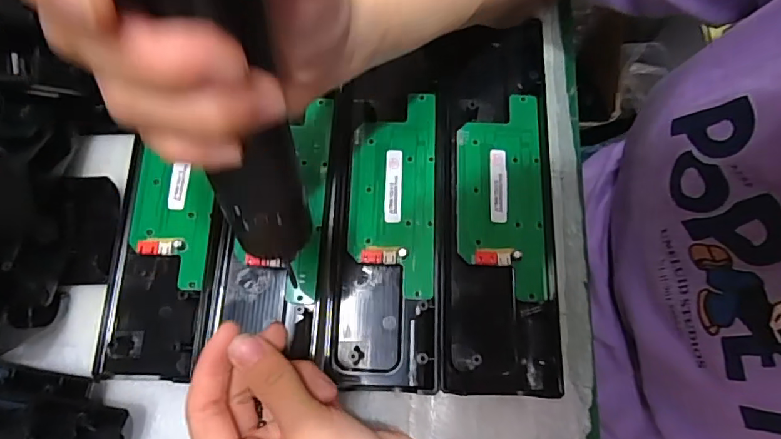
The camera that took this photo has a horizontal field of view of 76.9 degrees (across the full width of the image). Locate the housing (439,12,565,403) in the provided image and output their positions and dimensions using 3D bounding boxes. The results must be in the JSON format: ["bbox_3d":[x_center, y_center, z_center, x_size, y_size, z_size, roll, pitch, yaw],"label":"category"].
[{"bbox_3d":[0.068,-0.016,0.317,0.072,0.017,0.240,2,74,0],"label":"housing"}]

